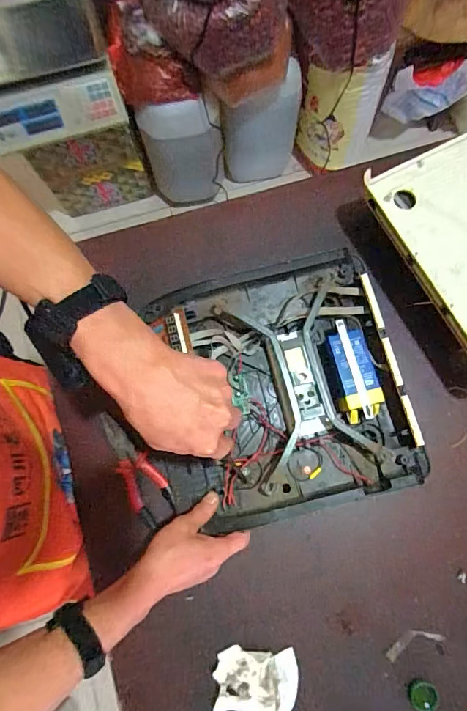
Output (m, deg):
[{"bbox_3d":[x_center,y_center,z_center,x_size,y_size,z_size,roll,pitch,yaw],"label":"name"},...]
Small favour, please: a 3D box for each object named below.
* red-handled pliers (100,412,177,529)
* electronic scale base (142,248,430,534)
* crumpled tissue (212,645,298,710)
[{"bbox_3d":[-0.130,0.148,0.565,0.053,0.013,0.159,-26,80,-4],"label":"red-handled pliers"},{"bbox_3d":[0.057,0.044,0.561,0.323,0.051,0.317,-14,80,-1],"label":"electronic scale base"},{"bbox_3d":[0.028,0.406,0.519,0.100,0.027,0.064,3,80,2],"label":"crumpled tissue"}]

